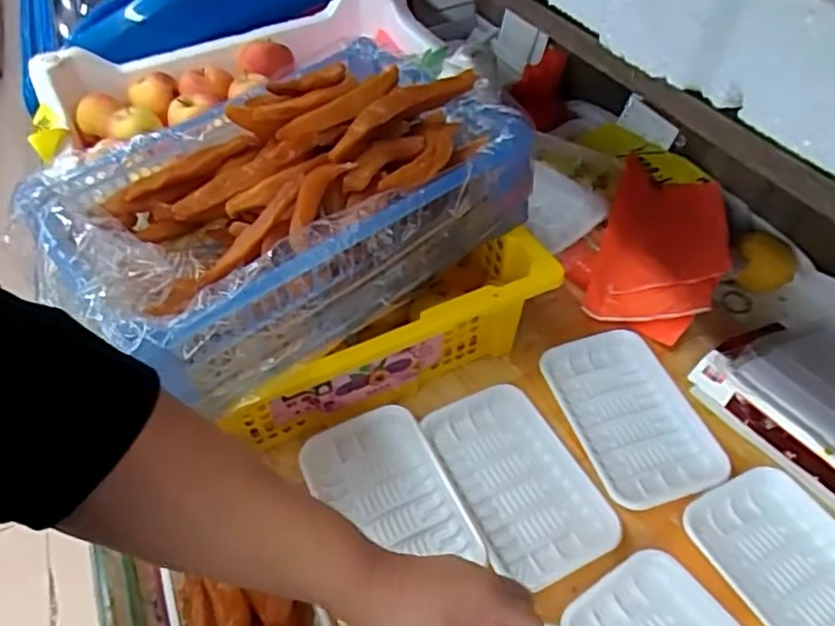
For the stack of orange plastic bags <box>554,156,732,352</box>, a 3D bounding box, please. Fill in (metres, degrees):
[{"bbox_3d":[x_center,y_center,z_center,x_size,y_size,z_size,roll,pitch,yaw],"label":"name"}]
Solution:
[{"bbox_3d":[0.252,-0.066,0.694,0.149,0.081,0.182,27,56,27],"label":"stack of orange plastic bags"}]

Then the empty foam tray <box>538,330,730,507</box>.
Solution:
[{"bbox_3d":[0.196,0.093,0.601,0.107,0.024,0.180,-17,48,-9],"label":"empty foam tray"}]

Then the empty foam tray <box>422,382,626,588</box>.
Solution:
[{"bbox_3d":[0.086,0.144,0.572,0.104,0.024,0.183,-22,49,-14],"label":"empty foam tray"}]

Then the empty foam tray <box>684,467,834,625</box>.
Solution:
[{"bbox_3d":[0.292,0.198,0.478,0.107,0.018,0.175,-22,49,-14],"label":"empty foam tray"}]

